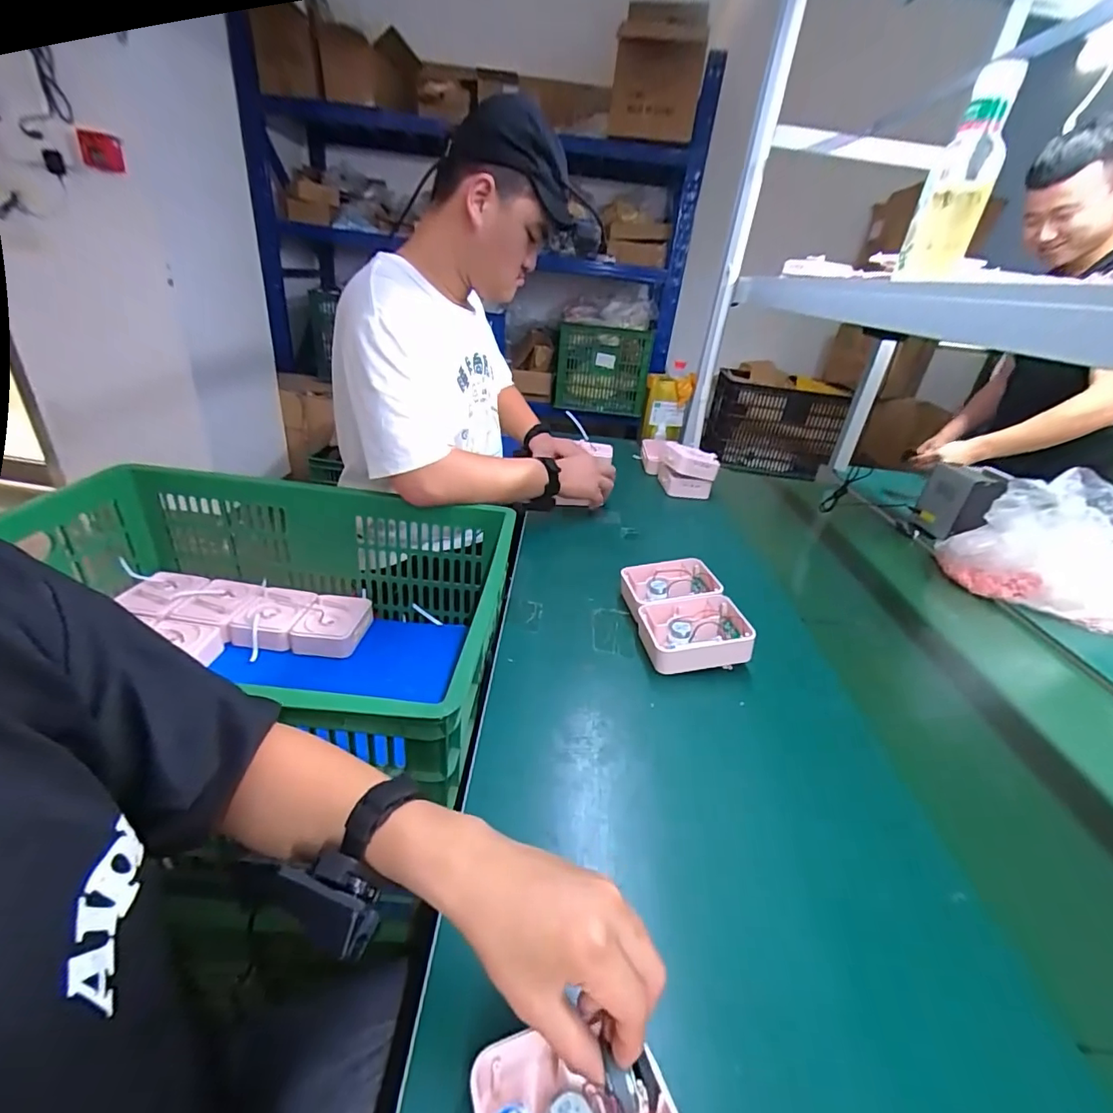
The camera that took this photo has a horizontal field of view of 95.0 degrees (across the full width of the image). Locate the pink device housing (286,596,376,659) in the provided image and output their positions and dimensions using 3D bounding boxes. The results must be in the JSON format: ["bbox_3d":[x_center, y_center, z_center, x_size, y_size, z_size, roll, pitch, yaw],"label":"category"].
[{"bbox_3d":[-0.382,0.117,0.876,0.103,0.035,0.129,4,29,-3],"label":"pink device housing"}]

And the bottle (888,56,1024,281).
[{"bbox_3d":[0.484,-0.449,0.611,0.070,0.206,0.054,20,31,24],"label":"bottle"}]

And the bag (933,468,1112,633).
[{"bbox_3d":[0.862,-0.026,0.879,0.259,0.214,0.200,19,31,22],"label":"bag"}]

